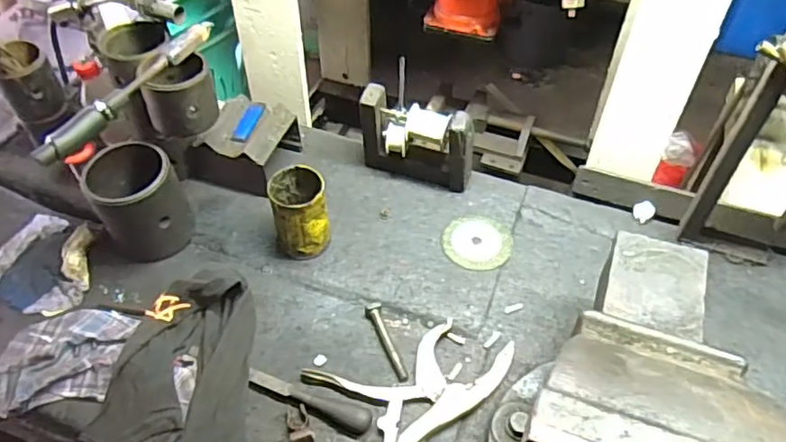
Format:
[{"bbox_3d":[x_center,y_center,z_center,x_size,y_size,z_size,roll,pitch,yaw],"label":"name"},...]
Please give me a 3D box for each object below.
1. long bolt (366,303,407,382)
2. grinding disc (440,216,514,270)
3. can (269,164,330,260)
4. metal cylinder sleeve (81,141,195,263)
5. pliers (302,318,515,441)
[{"bbox_3d":[-0.008,0.153,0.772,0.020,0.018,0.115,-16,50,-13],"label":"long bolt"},{"bbox_3d":[0.122,0.030,0.882,0.100,0.008,0.095,0,48,0],"label":"grinding disc"},{"bbox_3d":[-0.127,-0.008,0.845,0.077,0.116,0.081,-6,48,-5],"label":"can"},{"bbox_3d":[-0.347,-0.031,0.838,0.115,0.112,0.128,-24,52,-20],"label":"metal cylinder sleeve"},{"bbox_3d":[0.015,0.193,0.731,0.262,0.019,0.148,-29,54,-23],"label":"pliers"}]

